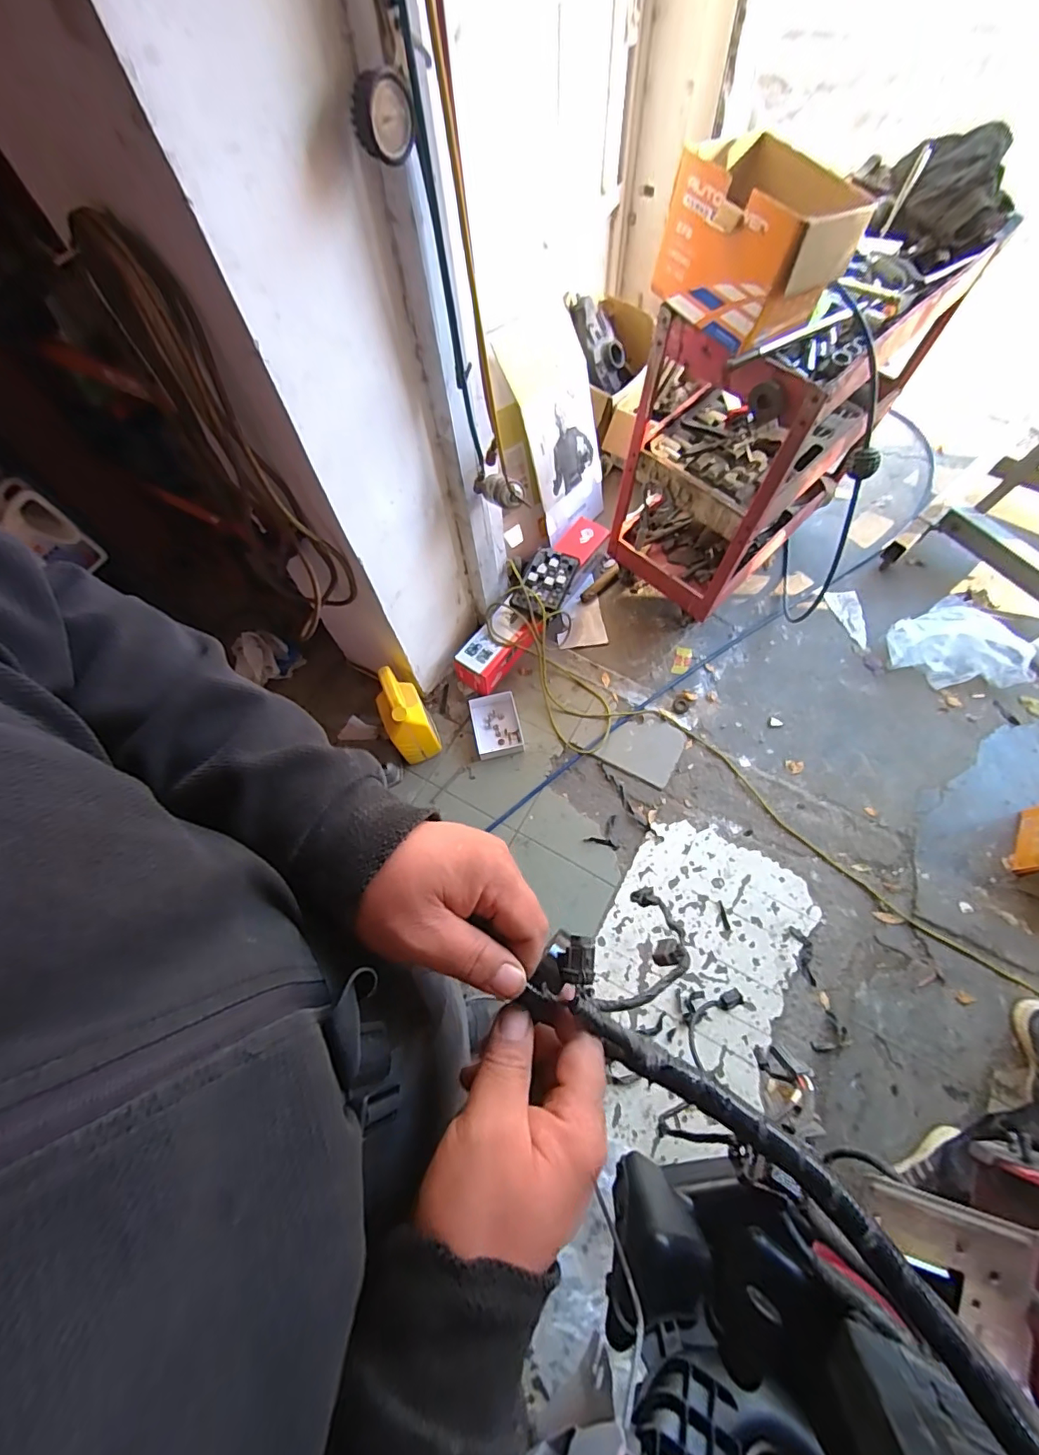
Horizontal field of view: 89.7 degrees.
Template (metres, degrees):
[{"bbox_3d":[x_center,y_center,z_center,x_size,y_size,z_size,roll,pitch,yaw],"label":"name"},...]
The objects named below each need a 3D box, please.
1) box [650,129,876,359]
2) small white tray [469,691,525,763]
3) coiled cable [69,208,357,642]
[{"bbox_3d":[0.415,-0.848,0.924,0.199,0.186,0.271,-33,69,-11],"label":"box"},{"bbox_3d":[-0.068,-0.004,1.557,0.139,0.032,0.192,-12,67,-2],"label":"small white tray"},{"bbox_3d":[-0.455,-0.390,0.966,0.211,0.848,0.075,19,69,5],"label":"coiled cable"}]

